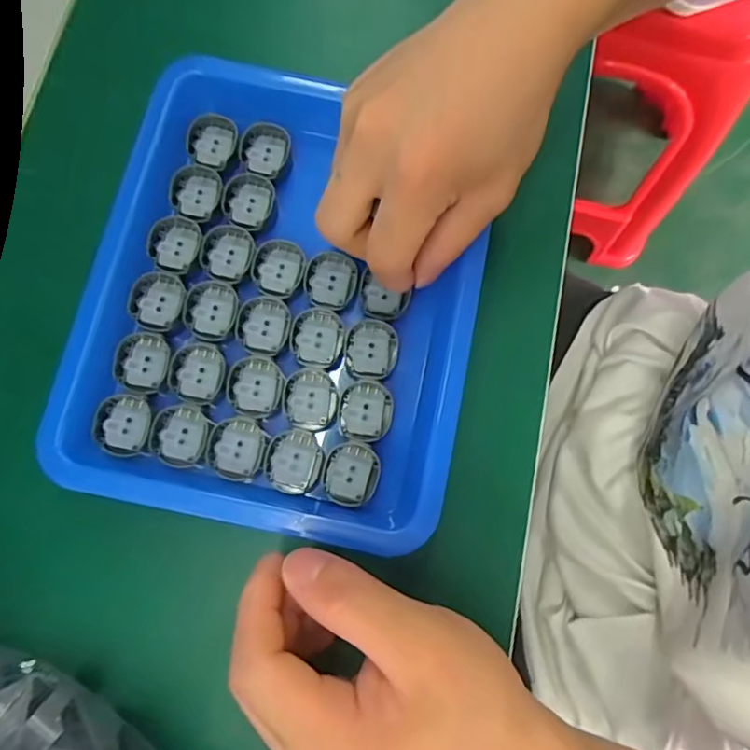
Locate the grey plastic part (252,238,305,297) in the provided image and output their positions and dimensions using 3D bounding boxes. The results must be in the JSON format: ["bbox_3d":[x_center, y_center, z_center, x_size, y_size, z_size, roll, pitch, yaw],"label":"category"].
[{"bbox_3d":[-0.048,-0.053,0.280,0.024,0.007,0.029,13,77,2],"label":"grey plastic part"}]

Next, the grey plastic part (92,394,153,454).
[{"bbox_3d":[-0.116,0.022,0.259,0.025,0.004,0.026,2,77,-1],"label":"grey plastic part"}]

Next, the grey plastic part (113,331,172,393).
[{"bbox_3d":[-0.109,-0.007,0.267,0.024,0.004,0.028,14,77,2],"label":"grey plastic part"}]

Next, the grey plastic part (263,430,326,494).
[{"bbox_3d":[-0.037,0.039,0.259,0.025,0.004,0.029,16,77,3],"label":"grey plastic part"}]

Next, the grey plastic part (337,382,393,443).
[{"bbox_3d":[-0.004,0.016,0.266,0.025,0.004,0.028,15,77,2],"label":"grey plastic part"}]

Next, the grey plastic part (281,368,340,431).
[{"bbox_3d":[-0.030,0.011,0.267,0.026,0.004,0.028,10,77,1],"label":"grey plastic part"}]

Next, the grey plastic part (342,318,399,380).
[{"bbox_3d":[-0.002,-0.013,0.272,0.025,0.004,0.029,8,77,1],"label":"grey plastic part"}]

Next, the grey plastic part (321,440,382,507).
[{"bbox_3d":[-0.011,0.044,0.258,0.025,0.004,0.028,17,77,3],"label":"grey plastic part"}]

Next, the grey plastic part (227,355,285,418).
[{"bbox_3d":[-0.057,0.005,0.267,0.025,0.004,0.028,6,77,0],"label":"grey plastic part"}]

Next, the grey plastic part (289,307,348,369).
[{"bbox_3d":[-0.027,-0.018,0.273,0.028,0.004,0.028,0,77,-1],"label":"grey plastic part"}]

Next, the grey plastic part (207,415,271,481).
[{"bbox_3d":[-0.063,0.033,0.259,0.025,0.004,0.027,18,77,3],"label":"grey plastic part"}]

